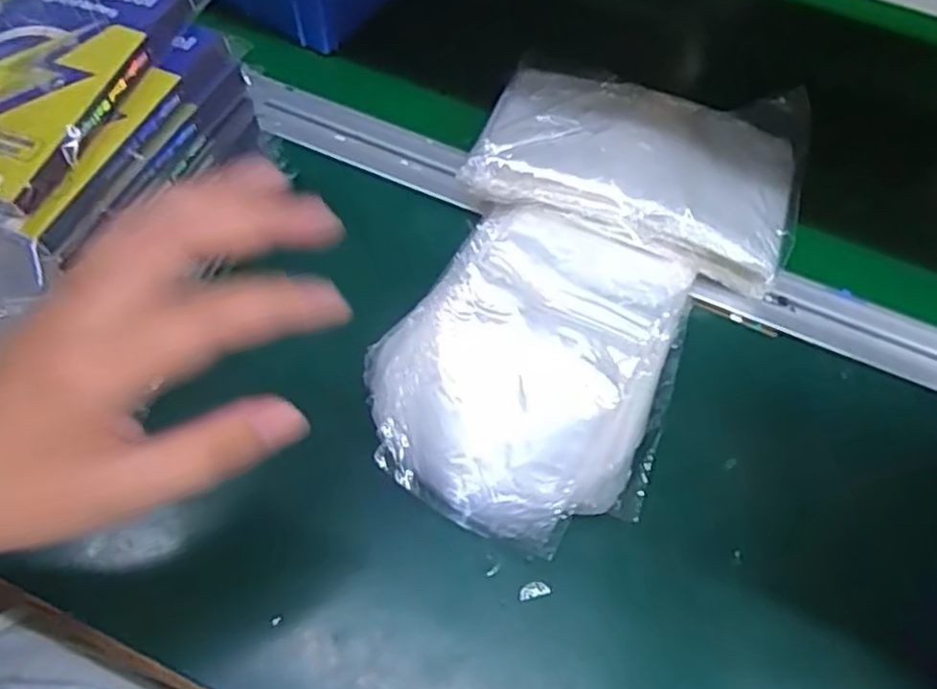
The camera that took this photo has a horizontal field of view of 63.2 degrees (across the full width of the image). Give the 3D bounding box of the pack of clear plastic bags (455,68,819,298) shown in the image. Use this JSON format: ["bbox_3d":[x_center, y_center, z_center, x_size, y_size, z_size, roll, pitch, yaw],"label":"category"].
[{"bbox_3d":[0.109,-0.118,0.462,0.185,0.030,0.142,21,61,9],"label":"pack of clear plastic bags"}]

